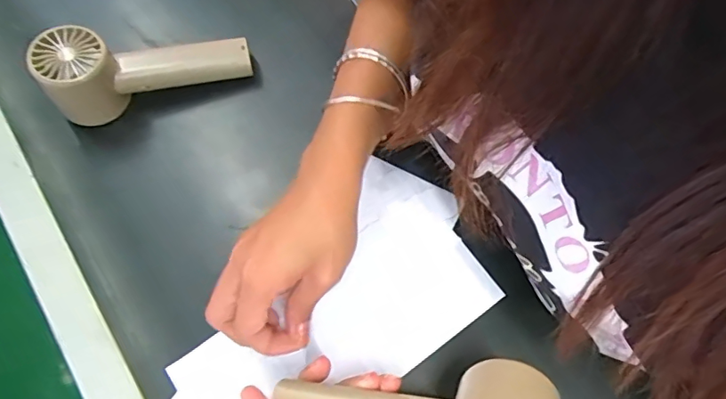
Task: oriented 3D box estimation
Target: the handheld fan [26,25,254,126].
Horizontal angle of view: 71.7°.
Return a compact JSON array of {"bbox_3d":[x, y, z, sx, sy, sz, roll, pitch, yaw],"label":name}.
[{"bbox_3d":[-0.173,-0.111,0.411,0.156,0.064,0.053,-18,70,-8],"label":"handheld fan"}]

